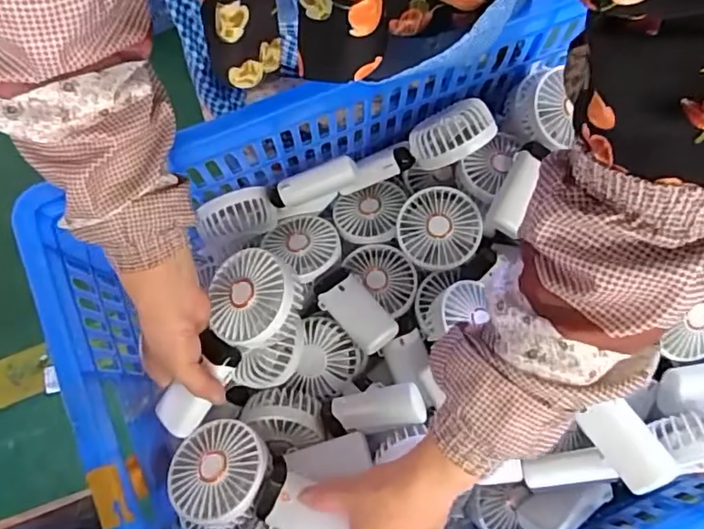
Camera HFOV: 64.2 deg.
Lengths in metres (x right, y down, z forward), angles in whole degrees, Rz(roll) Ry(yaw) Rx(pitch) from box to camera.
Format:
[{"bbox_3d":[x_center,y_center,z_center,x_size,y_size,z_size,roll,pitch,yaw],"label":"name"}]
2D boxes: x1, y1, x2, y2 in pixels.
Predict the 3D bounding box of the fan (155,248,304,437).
[{"bbox_3d":[-0.118,0.072,0.504,0.085,0.034,0.181,34,96,9],"label":"fan"}]

